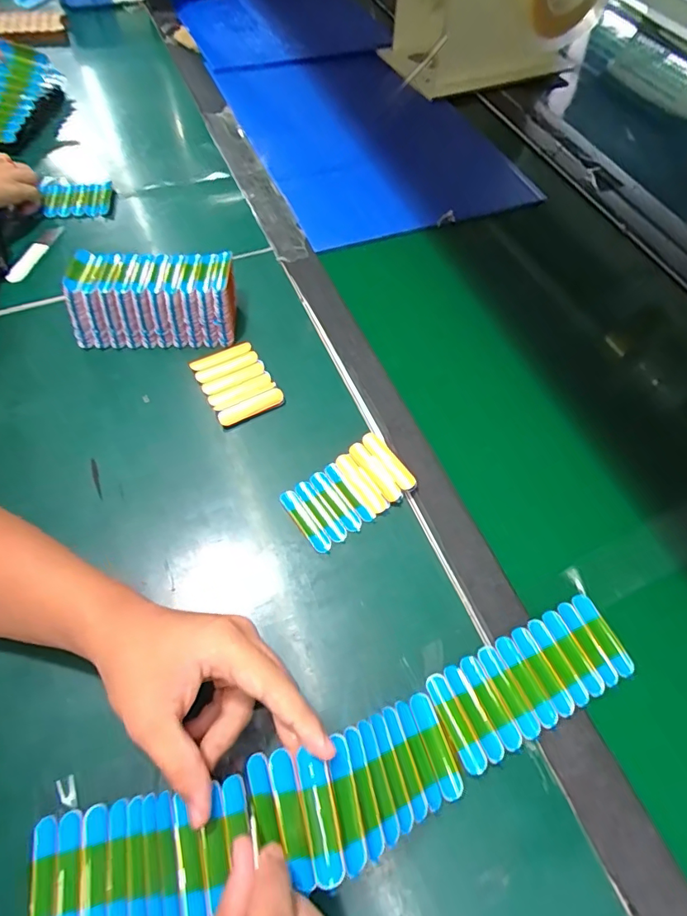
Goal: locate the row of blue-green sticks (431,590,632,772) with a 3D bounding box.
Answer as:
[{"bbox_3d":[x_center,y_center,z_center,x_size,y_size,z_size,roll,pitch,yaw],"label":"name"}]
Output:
[{"bbox_3d":[0.137,0.157,0.350,0.151,0.011,0.064,-22,65,-14],"label":"row of blue-green sticks"}]

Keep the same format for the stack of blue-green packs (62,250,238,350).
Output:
[{"bbox_3d":[-0.186,-0.164,0.487,0.156,0.051,0.088,-1,62,-3],"label":"stack of blue-green packs"}]

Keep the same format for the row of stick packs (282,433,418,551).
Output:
[{"bbox_3d":[0.004,0.027,0.414,0.101,0.014,0.062,-32,68,-18],"label":"row of stick packs"}]

